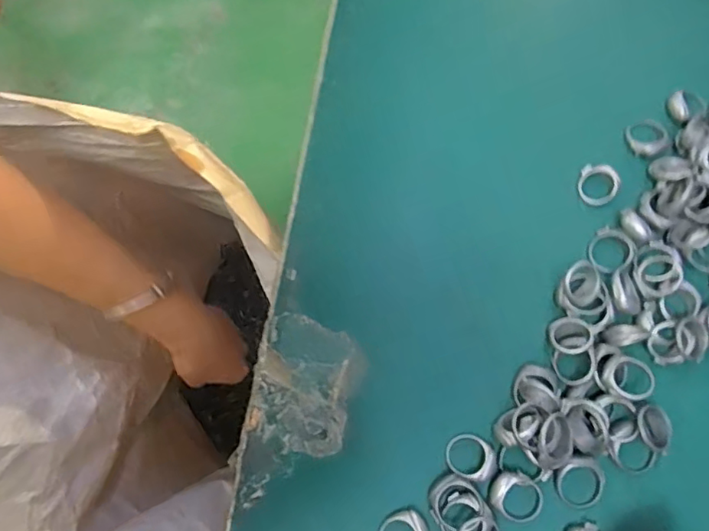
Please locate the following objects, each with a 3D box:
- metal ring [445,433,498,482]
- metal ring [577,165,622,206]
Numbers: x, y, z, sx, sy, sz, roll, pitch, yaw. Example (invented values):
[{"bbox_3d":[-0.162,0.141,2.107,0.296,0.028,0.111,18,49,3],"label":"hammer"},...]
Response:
[{"bbox_3d":[0.056,0.092,0.264,0.025,0.004,0.021,20,63,29],"label":"metal ring"},{"bbox_3d":[0.137,-0.045,0.310,0.022,0.004,0.022,-2,84,18],"label":"metal ring"}]

